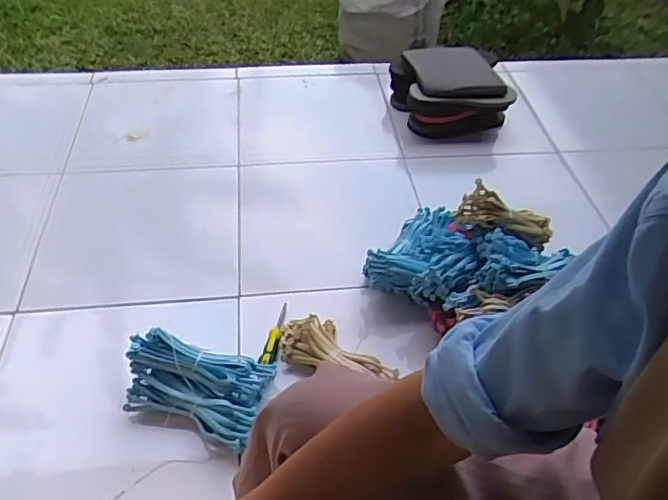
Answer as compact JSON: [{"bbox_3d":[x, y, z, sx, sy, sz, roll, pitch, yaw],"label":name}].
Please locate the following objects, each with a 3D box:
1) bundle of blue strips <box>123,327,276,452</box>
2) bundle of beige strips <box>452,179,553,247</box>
[{"bbox_3d":[-0.212,0.198,0.869,0.208,0.088,0.121,13,47,10],"label":"bundle of blue strips"},{"bbox_3d":[0.302,-0.066,0.997,0.193,0.061,0.076,15,42,-23],"label":"bundle of beige strips"}]

